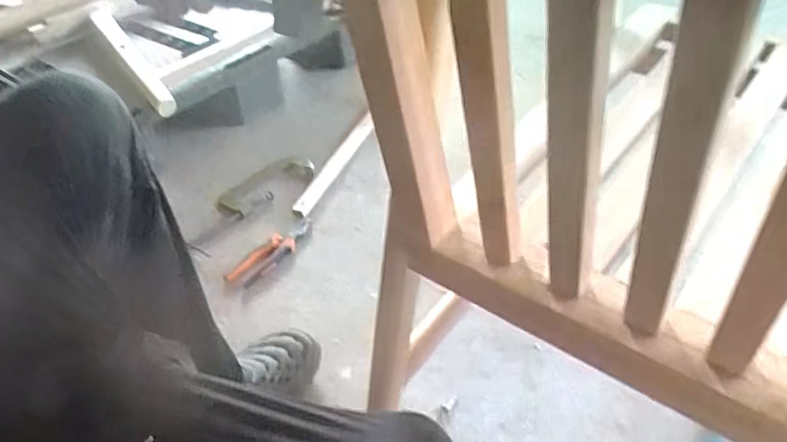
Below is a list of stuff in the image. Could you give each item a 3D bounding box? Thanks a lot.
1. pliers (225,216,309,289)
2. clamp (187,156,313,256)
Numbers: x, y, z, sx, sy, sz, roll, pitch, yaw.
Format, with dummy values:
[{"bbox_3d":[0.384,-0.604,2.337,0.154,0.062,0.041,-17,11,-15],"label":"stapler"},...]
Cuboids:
[{"bbox_3d":[-0.213,0.055,1.025,0.057,0.021,0.177,26,50,32],"label":"pliers"},{"bbox_3d":[-0.282,-0.038,1.109,0.105,0.031,0.277,23,48,30],"label":"clamp"}]

